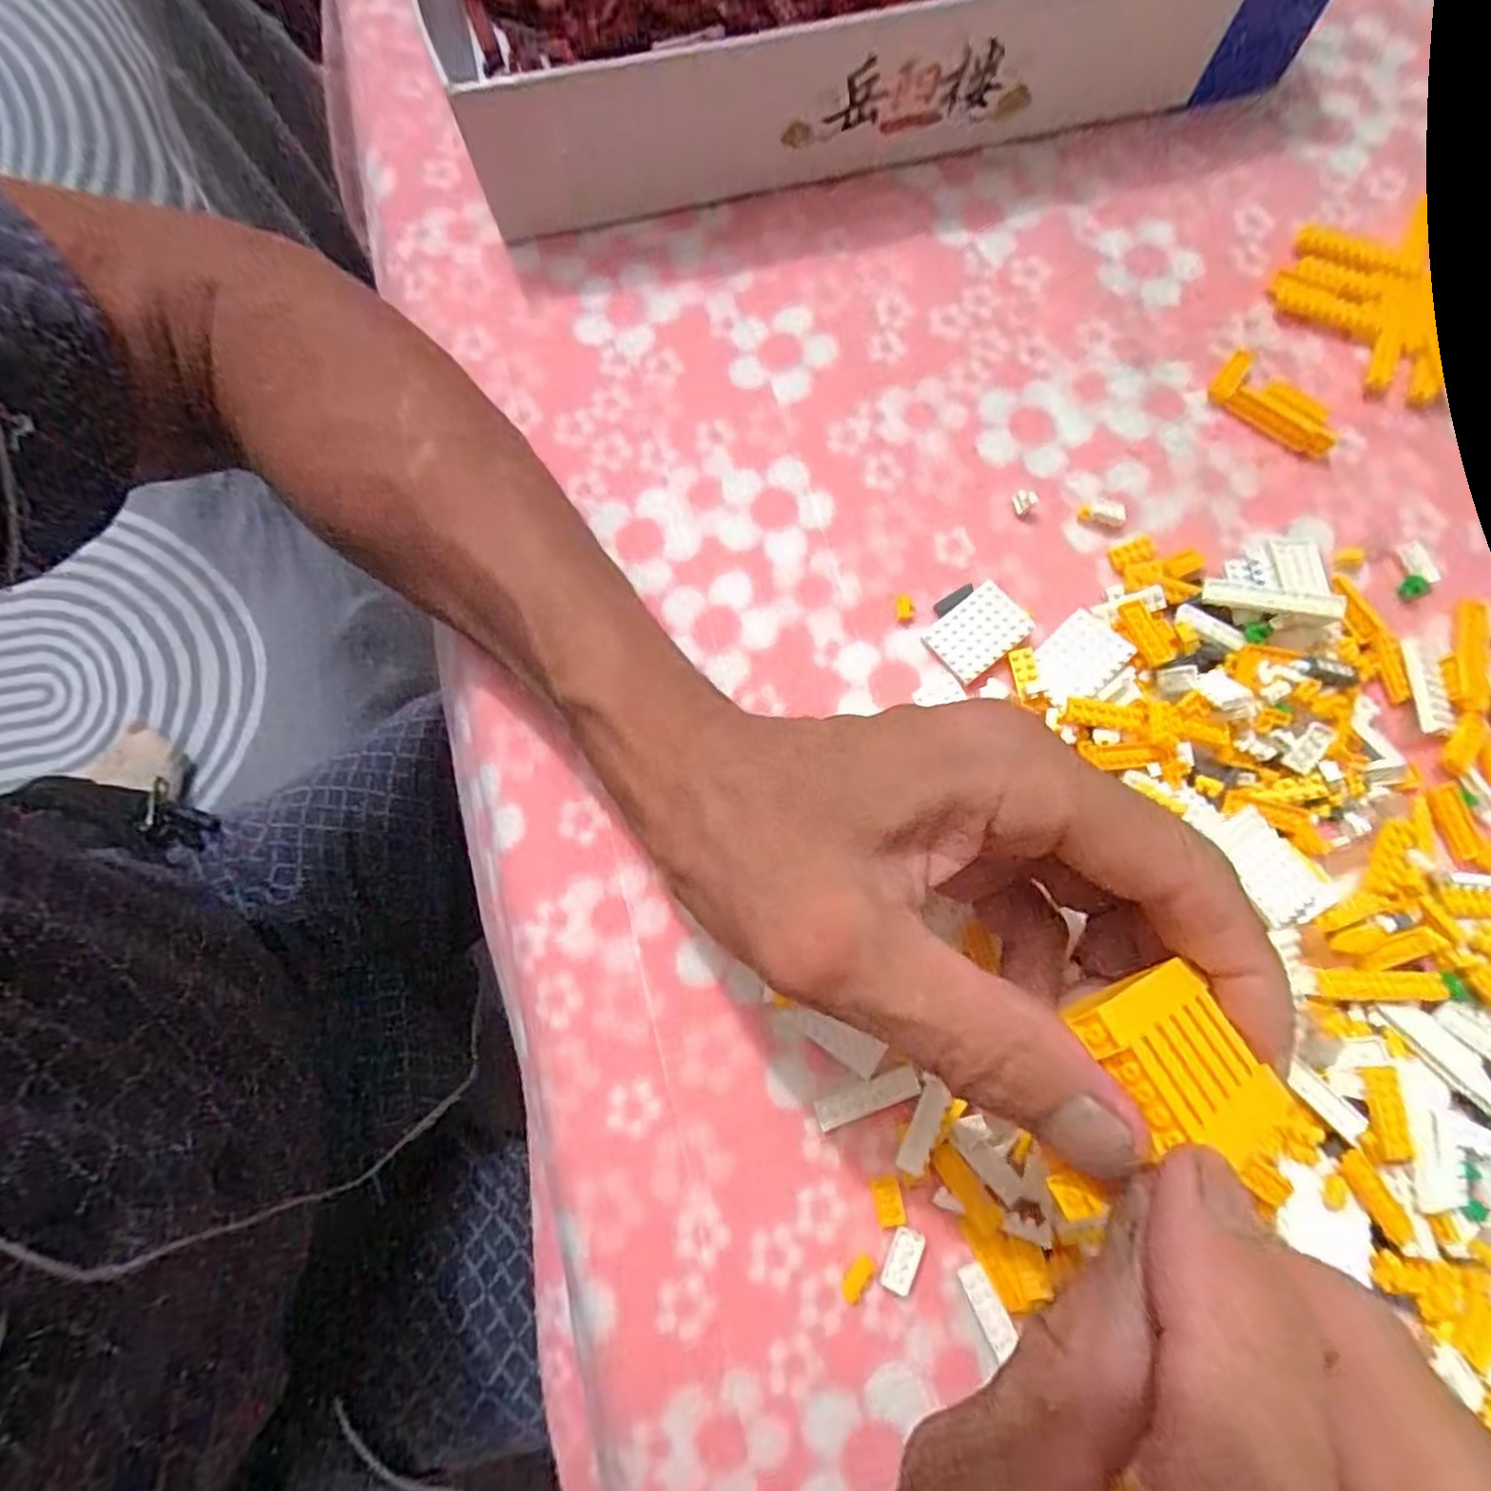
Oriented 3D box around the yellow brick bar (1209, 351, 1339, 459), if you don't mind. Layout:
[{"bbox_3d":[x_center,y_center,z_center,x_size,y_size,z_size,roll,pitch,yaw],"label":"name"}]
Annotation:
[{"bbox_3d":[0.205,-0.131,0.278,0.049,0.006,0.026,33,78,10],"label":"yellow brick bar"}]

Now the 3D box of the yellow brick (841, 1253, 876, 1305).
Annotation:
[{"bbox_3d":[0.032,0.153,0.206,0.006,0.004,0.013,32,78,9],"label":"yellow brick"}]

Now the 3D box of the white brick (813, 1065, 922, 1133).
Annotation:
[{"bbox_3d":[0.037,0.106,0.217,0.032,0.004,0.009,-21,75,-4],"label":"white brick"}]

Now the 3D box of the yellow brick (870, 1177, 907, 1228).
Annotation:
[{"bbox_3d":[0.042,0.134,0.211,0.008,0.004,0.012,-14,75,-2],"label":"yellow brick"}]

